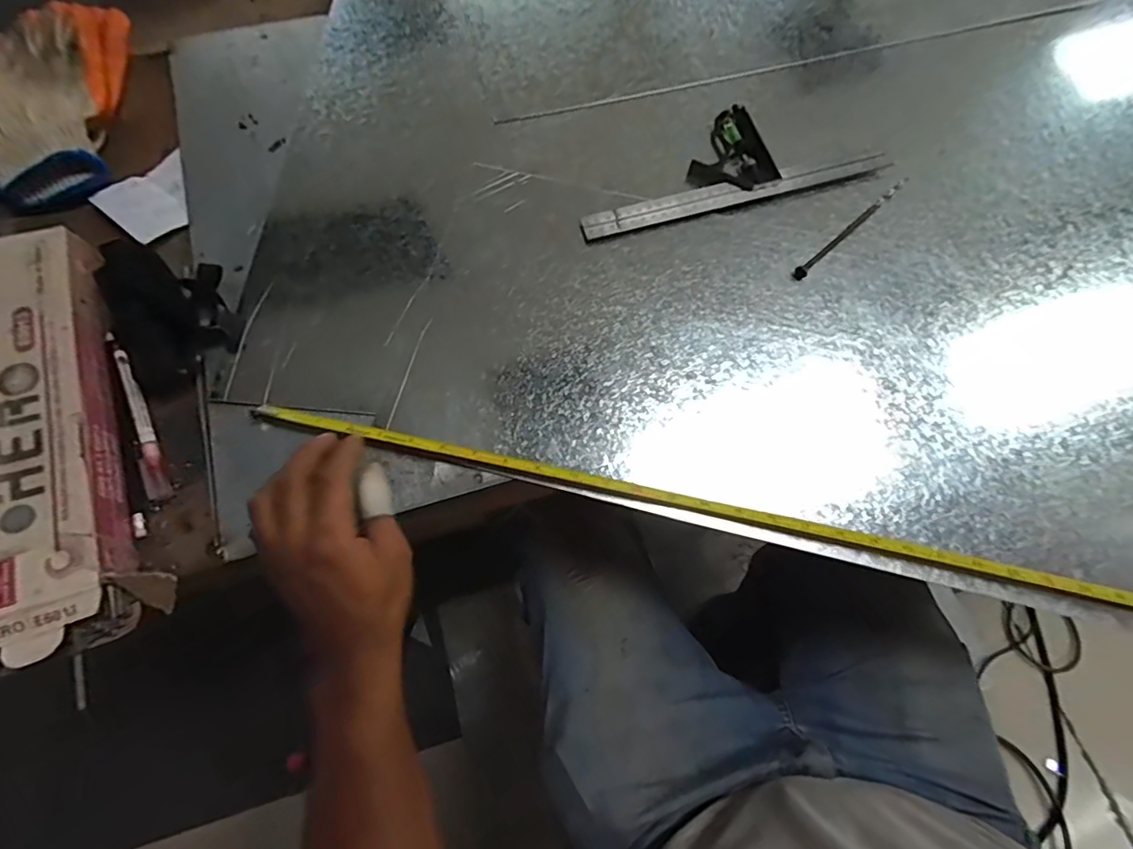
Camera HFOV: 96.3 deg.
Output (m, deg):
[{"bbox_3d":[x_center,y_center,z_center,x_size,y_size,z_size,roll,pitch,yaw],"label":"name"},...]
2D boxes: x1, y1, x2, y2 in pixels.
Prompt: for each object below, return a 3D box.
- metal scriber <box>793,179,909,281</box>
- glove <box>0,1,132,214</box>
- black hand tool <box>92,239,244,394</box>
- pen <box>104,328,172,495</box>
[{"bbox_3d":[0.260,-0.180,0.457,0.158,0.009,0.009,-40,77,-12],"label":"metal scriber"},{"bbox_3d":[-0.462,-0.291,0.466,0.166,0.044,0.195,-31,75,-10],"label":"glove"},{"bbox_3d":[-0.328,-0.098,0.416,0.089,0.028,0.130,-34,75,-10],"label":"black hand tool"},{"bbox_3d":[-0.338,-0.010,0.401,0.016,0.011,0.148,-25,74,-8],"label":"pen"}]

